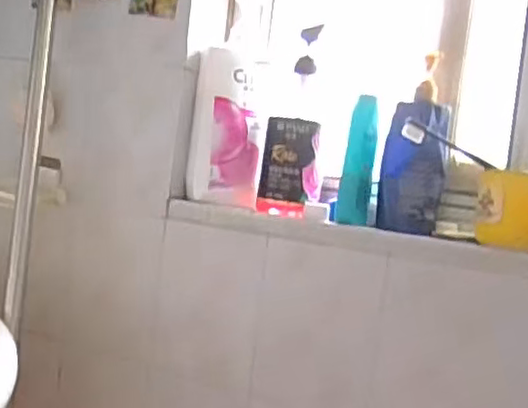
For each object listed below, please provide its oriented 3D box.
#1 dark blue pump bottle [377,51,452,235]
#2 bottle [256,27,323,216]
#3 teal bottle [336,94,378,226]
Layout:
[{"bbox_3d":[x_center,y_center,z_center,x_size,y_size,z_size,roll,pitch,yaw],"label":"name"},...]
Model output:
[{"bbox_3d":[0.183,-0.072,0.788,0.073,0.205,0.061,9,3,16],"label":"dark blue pump bottle"},{"bbox_3d":[0.042,-0.103,0.841,0.073,0.231,0.045,8,3,1],"label":"bottle"},{"bbox_3d":[0.118,-0.054,0.815,0.040,0.154,0.042,8,3,6],"label":"teal bottle"}]

